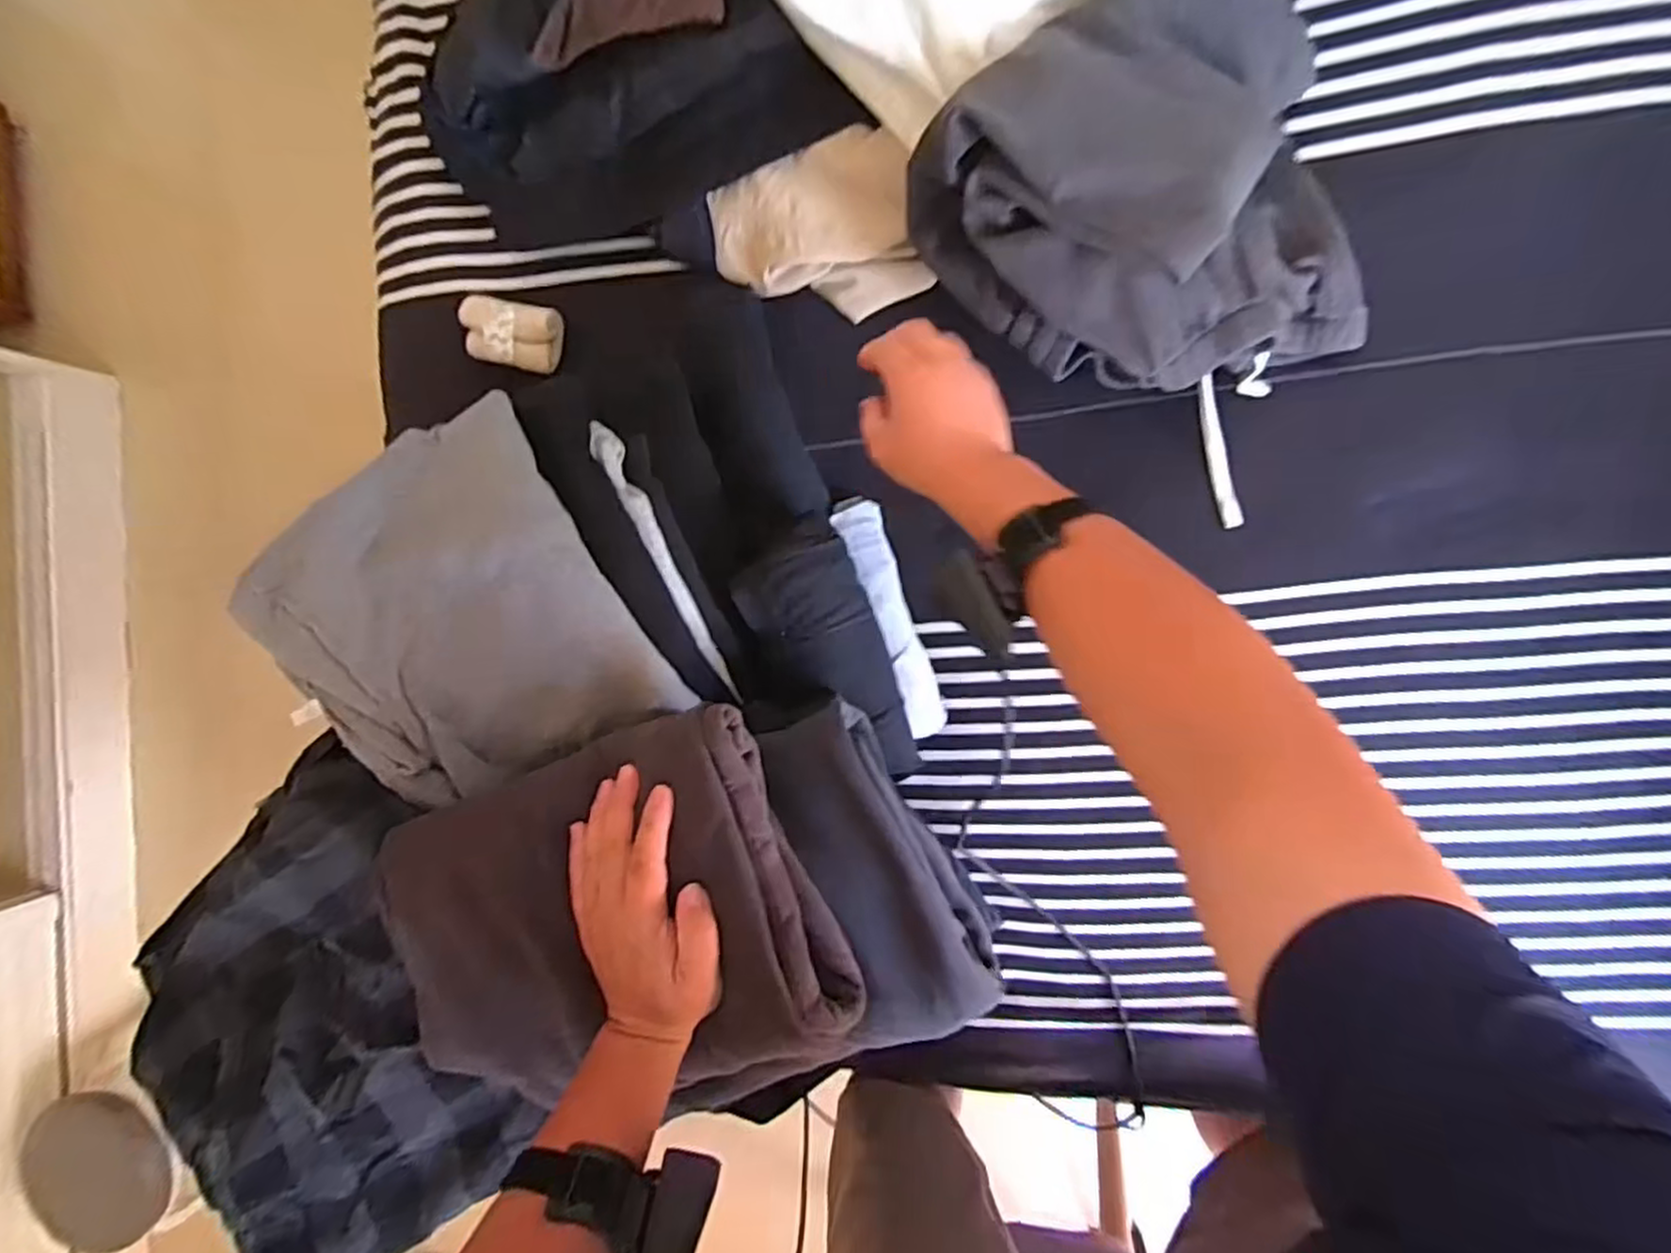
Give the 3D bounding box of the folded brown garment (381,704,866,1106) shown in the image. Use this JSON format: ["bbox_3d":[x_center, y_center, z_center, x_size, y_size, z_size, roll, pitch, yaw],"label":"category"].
[{"bbox_3d":[-0.148,0.197,0.481,0.258,0.058,0.227,-23,90,10],"label":"folded brown garment"}]

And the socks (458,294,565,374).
[{"bbox_3d":[-0.310,-0.279,0.700,0.086,0.034,0.058,8,95,9],"label":"socks"}]

